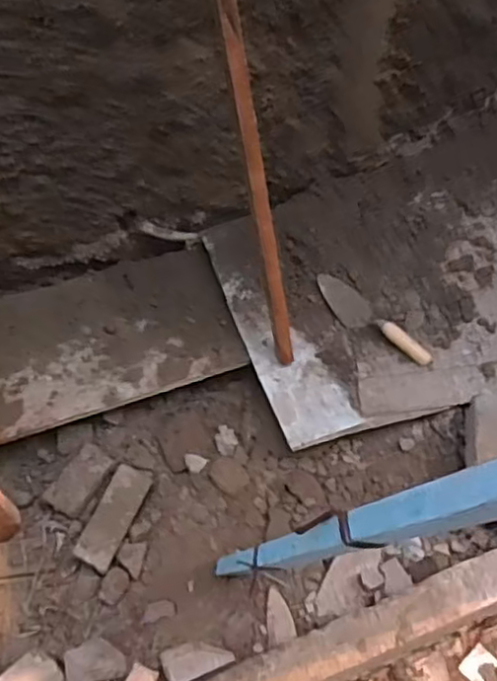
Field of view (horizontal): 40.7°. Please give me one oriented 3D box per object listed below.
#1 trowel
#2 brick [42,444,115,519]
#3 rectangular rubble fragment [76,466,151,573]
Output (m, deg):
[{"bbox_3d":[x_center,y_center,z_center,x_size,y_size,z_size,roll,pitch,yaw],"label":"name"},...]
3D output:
[{"bbox_3d":[0.274,-0.045,1.525,0.085,0.035,0.310,-37,62,-19],"label":"trowel"},{"bbox_3d":[-0.352,0.291,1.404,0.093,0.034,0.146,29,63,21],"label":"brick"},{"bbox_3d":[-0.273,0.355,1.357,0.080,0.042,0.214,17,59,14],"label":"rectangular rubble fragment"}]

